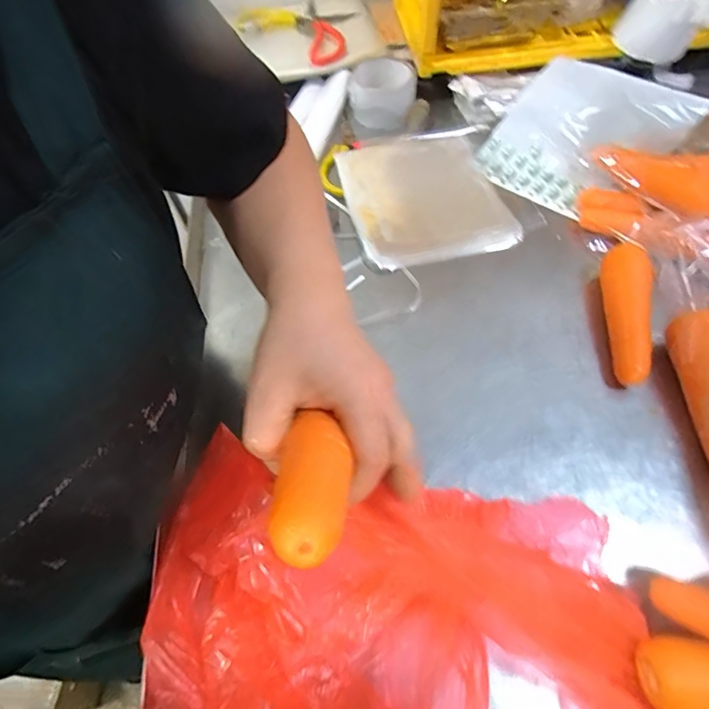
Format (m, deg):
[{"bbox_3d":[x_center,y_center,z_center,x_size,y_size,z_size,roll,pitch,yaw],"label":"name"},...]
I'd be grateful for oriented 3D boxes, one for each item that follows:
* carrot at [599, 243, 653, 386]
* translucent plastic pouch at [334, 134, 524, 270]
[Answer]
[{"bbox_3d":[0.284,-0.049,0.484,0.038,0.050,0.175,9,59,9],"label":"carrot"},{"bbox_3d":[0.086,-0.211,0.610,0.190,0.026,0.233,-13,59,-5],"label":"translucent plastic pouch"}]

